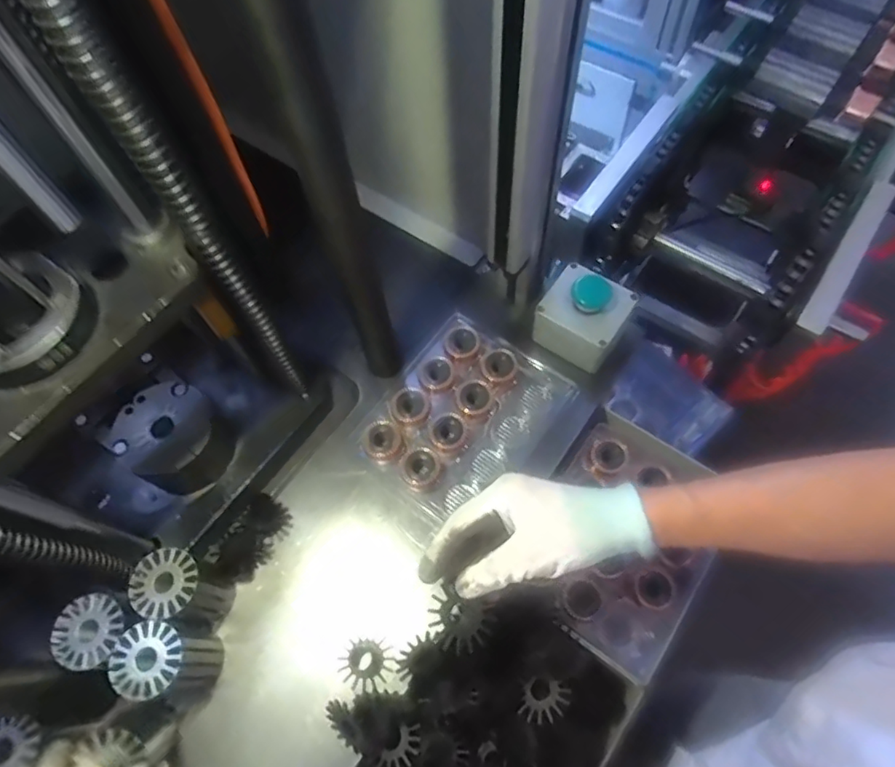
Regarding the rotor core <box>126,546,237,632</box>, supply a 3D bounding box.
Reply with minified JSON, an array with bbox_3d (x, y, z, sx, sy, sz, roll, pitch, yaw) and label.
[{"bbox_3d":[-0.218,0.175,0.483,0.058,0.079,0.053,-1,64,2],"label":"rotor core"}]

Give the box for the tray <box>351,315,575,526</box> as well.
[{"bbox_3d":[0.014,0.031,0.567,0.155,0.038,0.187,34,70,17],"label":"tray"}]

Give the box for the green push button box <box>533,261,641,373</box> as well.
[{"bbox_3d":[0.140,-0.070,0.582,0.084,0.058,0.081,28,69,15],"label":"green push button box"}]

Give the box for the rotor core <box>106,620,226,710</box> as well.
[{"bbox_3d":[-0.221,0.226,0.457,0.057,0.077,0.059,-5,64,0],"label":"rotor core"}]

